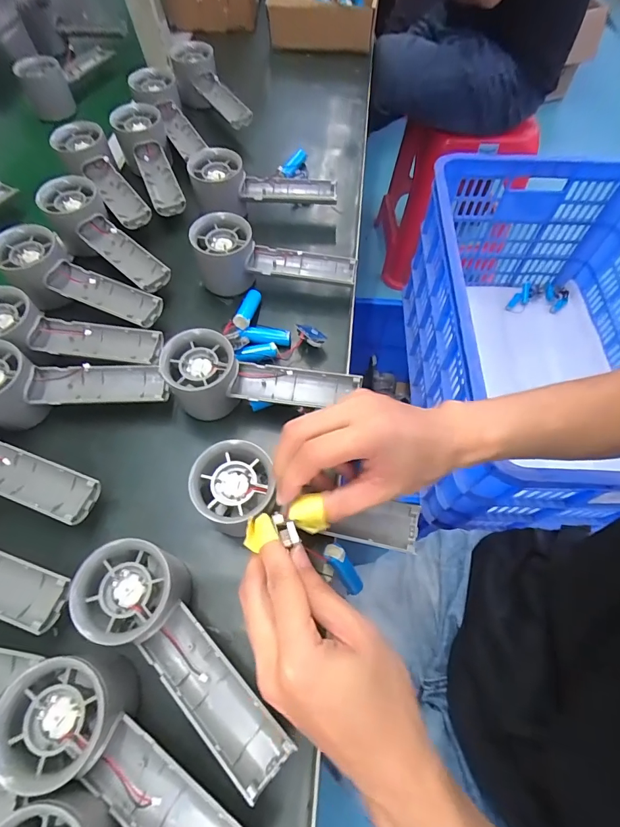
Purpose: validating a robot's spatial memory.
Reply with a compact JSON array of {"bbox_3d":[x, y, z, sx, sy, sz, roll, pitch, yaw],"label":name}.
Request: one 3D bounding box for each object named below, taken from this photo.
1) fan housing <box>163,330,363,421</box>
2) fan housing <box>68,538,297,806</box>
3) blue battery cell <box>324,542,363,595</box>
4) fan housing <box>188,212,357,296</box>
[{"bbox_3d":[-0.037,-0.030,0.332,0.156,0.046,0.062,-2,62,-1],"label":"fan housing"},{"bbox_3d":[-0.078,0.150,0.253,0.059,0.052,0.162,-41,82,-19],"label":"fan housing"},{"bbox_3d":[0.025,0.114,0.291,0.013,0.052,0.013,-16,38,13],"label":"blue battery cell"},{"bbox_3d":[-0.034,-0.149,0.394,0.155,0.059,0.053,3,62,1],"label":"fan housing"}]

